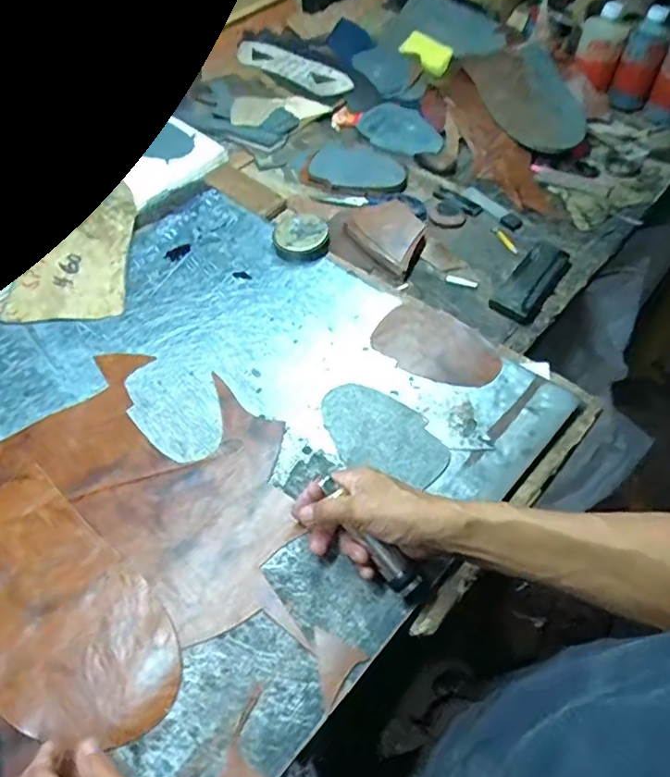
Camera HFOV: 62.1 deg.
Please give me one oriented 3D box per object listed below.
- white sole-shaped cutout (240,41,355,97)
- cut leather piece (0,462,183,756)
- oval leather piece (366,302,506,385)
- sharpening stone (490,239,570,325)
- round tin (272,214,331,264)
[{"bbox_3d":[-0.082,-0.633,1.094,0.288,0.012,0.061,34,84,24],"label":"white sole-shaped cutout"},{"bbox_3d":[-0.258,0.200,0.500,0.273,0.006,0.149,33,62,22],"label":"cut leather piece"},{"bbox_3d":[0.119,-0.049,0.656,0.149,0.005,0.088,35,71,28],"label":"oval leather piece"},{"bbox_3d":[0.272,-0.149,0.758,0.058,0.023,0.172,30,61,22],"label":"sharpening stone"},{"bbox_3d":[-0.048,-0.209,0.773,0.076,0.029,0.071,-1,54,2],"label":"round tin"}]

